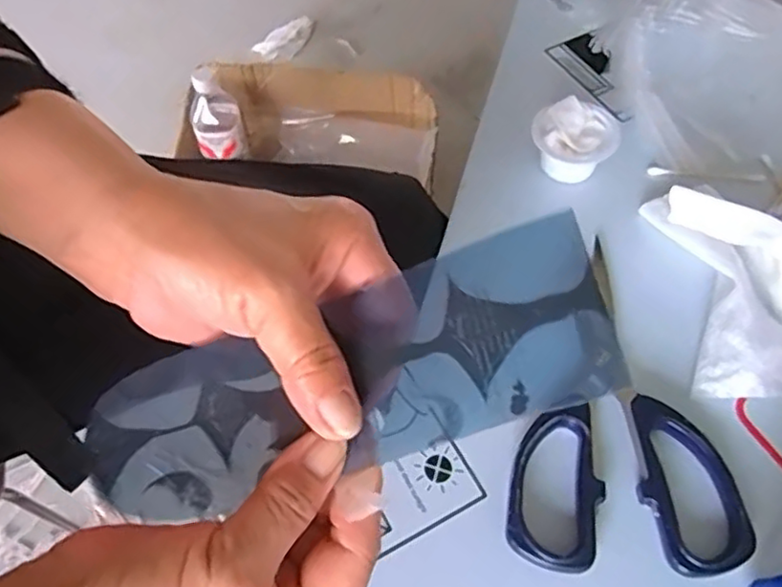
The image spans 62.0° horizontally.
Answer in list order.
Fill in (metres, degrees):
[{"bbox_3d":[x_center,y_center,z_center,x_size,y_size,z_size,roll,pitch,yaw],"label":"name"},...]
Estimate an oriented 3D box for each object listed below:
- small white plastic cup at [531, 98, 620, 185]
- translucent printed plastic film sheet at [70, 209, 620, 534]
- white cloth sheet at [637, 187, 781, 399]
[{"bbox_3d":[0.119,-0.102,0.423,0.055,0.036,0.049,-37,63,-20],"label":"small white plastic cup"},{"bbox_3d":[-0.021,0.032,0.230,0.190,0.026,0.058,-19,56,15],"label":"translucent printed plastic film sheet"},{"bbox_3d":[0.207,-0.015,0.359,0.100,0.041,0.134,-7,57,-3],"label":"white cloth sheet"}]

